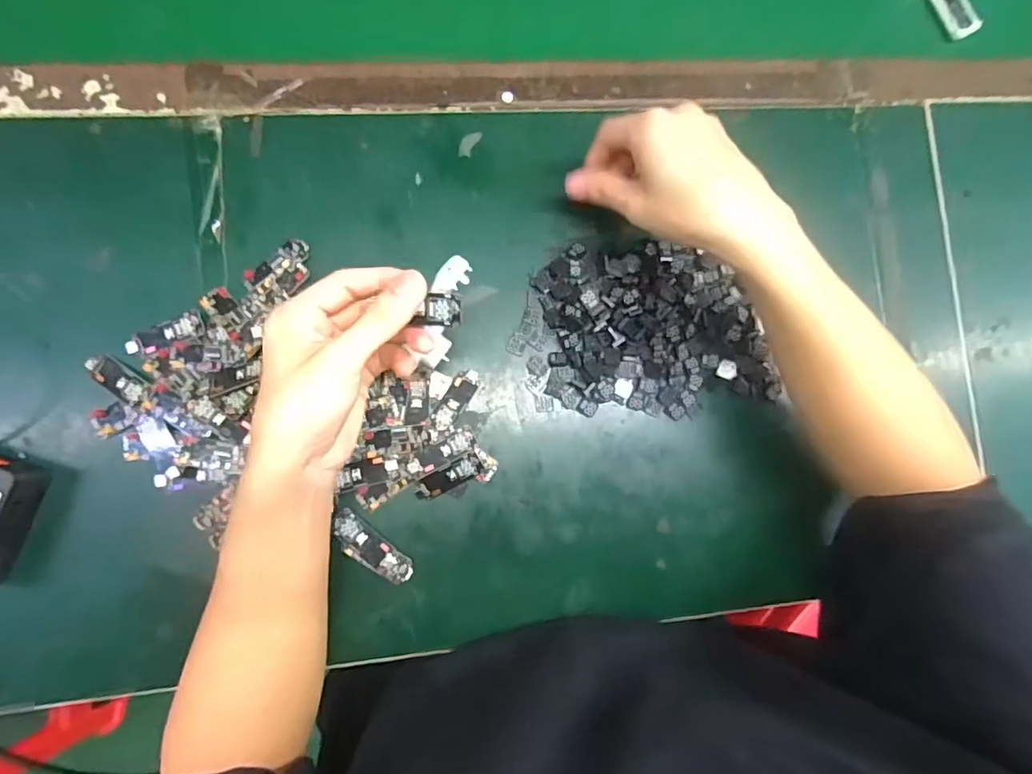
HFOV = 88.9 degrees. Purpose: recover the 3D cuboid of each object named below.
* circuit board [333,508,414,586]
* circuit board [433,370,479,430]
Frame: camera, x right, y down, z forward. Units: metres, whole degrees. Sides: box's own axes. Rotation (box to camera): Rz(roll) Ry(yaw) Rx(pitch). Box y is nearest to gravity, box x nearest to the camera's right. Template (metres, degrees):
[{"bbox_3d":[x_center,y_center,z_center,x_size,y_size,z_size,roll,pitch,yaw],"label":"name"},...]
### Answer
[{"bbox_3d":[-0.101,0.113,0.365,0.065,0.004,0.022,41,82,-1],"label":"circuit board"},{"bbox_3d":[-0.043,0.009,0.381,0.017,0.007,0.048,29,82,-3],"label":"circuit board"}]

